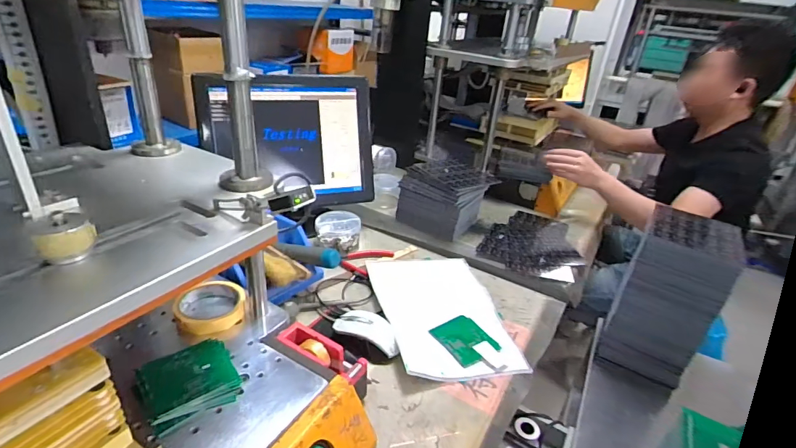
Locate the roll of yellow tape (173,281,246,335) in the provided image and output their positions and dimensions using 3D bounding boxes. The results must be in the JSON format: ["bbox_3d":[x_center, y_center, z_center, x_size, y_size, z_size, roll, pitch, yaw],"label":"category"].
[{"bbox_3d":[-0.264,0.117,0.598,0.090,0.029,0.090,5,29,-3],"label":"roll of yellow tape"}]

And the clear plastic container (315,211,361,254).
[{"bbox_3d":[-0.128,0.015,0.906,0.095,0.057,0.075,1,29,-9],"label":"clear plastic container"}]

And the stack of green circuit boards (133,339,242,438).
[{"bbox_3d":[-0.236,0.177,0.482,0.097,0.020,0.091,-17,36,-36],"label":"stack of green circuit boards"}]

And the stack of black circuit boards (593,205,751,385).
[{"bbox_3d":[0.502,0.137,0.789,0.147,0.290,0.162,26,34,32],"label":"stack of black circuit boards"}]

